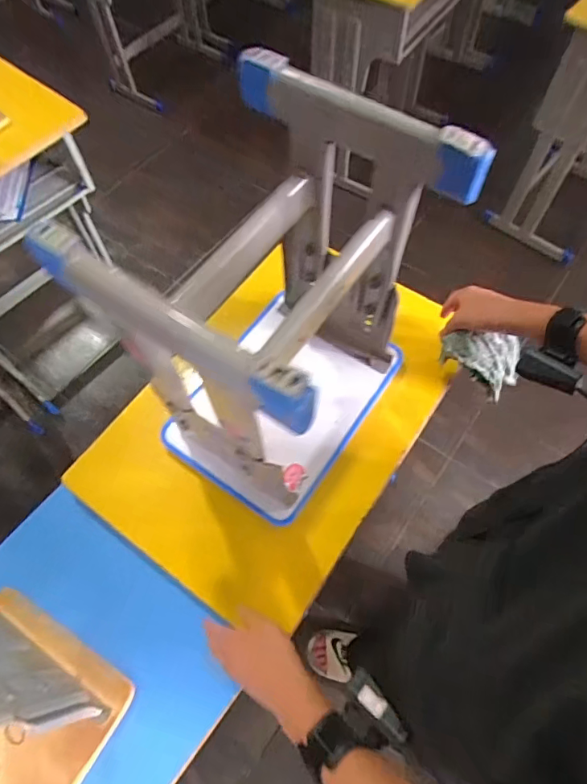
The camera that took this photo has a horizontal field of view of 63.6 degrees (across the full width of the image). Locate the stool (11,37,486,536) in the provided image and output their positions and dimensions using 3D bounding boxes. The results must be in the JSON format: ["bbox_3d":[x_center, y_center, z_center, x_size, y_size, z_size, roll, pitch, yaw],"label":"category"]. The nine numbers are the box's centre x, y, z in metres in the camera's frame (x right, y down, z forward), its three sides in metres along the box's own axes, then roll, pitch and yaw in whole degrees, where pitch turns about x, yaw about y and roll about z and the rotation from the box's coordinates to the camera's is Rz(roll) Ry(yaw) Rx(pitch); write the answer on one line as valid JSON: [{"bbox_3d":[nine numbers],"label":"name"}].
[{"bbox_3d":[-0.008,-0.061,0.552,0.242,0.431,0.308,29,68,16],"label":"stool"}]

